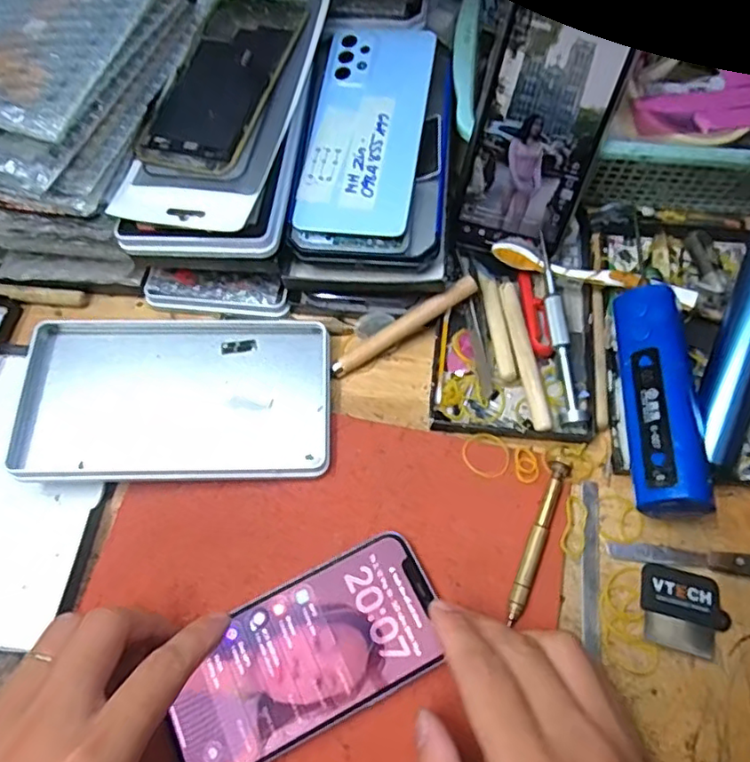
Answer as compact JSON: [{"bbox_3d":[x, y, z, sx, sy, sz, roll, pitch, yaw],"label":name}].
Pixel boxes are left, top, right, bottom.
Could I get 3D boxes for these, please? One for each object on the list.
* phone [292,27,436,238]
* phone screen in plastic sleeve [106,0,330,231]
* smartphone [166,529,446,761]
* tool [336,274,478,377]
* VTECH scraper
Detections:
[{"bbox_3d":[-0.005,-0.163,0.385,0.071,0.004,0.151,7,76,9],"label":"phone"},{"bbox_3d":[-0.089,-0.183,0.378,0.085,0.014,0.195,14,74,11],"label":"phone screen in plastic sleeve"},{"bbox_3d":[-0.035,0.139,0.308,0.141,0.006,0.073,-27,69,-10],"label":"smartphone"},{"bbox_3d":[0.018,-0.034,0.383,0.103,0.011,0.010,-32,69,5],"label":"tool"},{"bbox_3d":[0.164,0.122,0.319,0.044,0.004,0.041,15,66,9],"label":"VTECH scraper"}]

